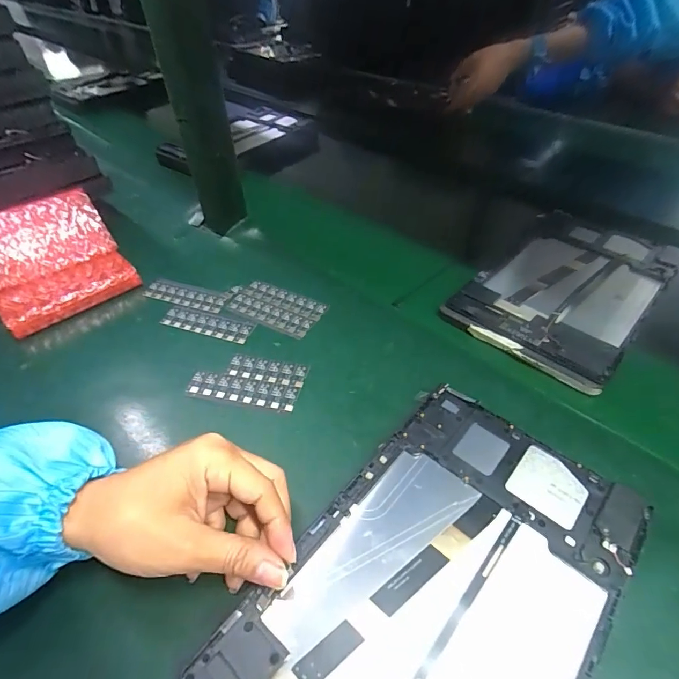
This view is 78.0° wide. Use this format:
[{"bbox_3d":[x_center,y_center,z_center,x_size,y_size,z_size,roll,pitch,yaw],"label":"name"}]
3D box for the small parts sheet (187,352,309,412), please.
[{"bbox_3d":[-0.077,0.034,0.356,0.093,0.004,0.051,8,45,12],"label":"small parts sheet"}]

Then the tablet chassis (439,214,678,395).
[{"bbox_3d":[0.234,-0.059,0.428,0.146,0.009,0.238,33,55,32],"label":"tablet chassis"}]

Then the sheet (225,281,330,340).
[{"bbox_3d":[-0.064,-0.032,0.422,0.093,0.004,0.051,19,49,22],"label":"sheet"}]

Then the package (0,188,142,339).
[{"bbox_3d":[-0.301,-0.084,0.438,0.129,0.080,0.120,-32,51,-26],"label":"package"}]

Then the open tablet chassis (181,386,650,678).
[{"bbox_3d":[0.055,0.136,0.229,0.147,0.007,0.235,32,54,31],"label":"open tablet chassis"}]

